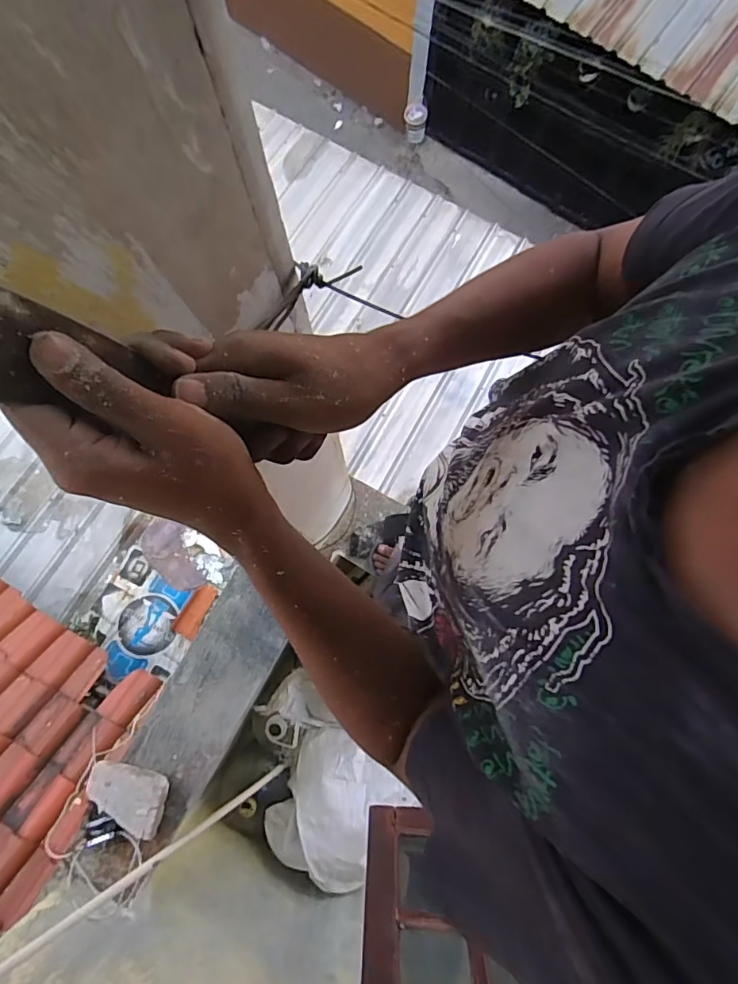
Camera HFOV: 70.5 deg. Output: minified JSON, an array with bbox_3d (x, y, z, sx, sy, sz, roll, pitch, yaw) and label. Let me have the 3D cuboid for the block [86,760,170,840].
[{"bbox_3d":[-0.617,0.773,1.331,0.208,0.049,0.134,22,80,5],"label":"block"}]

